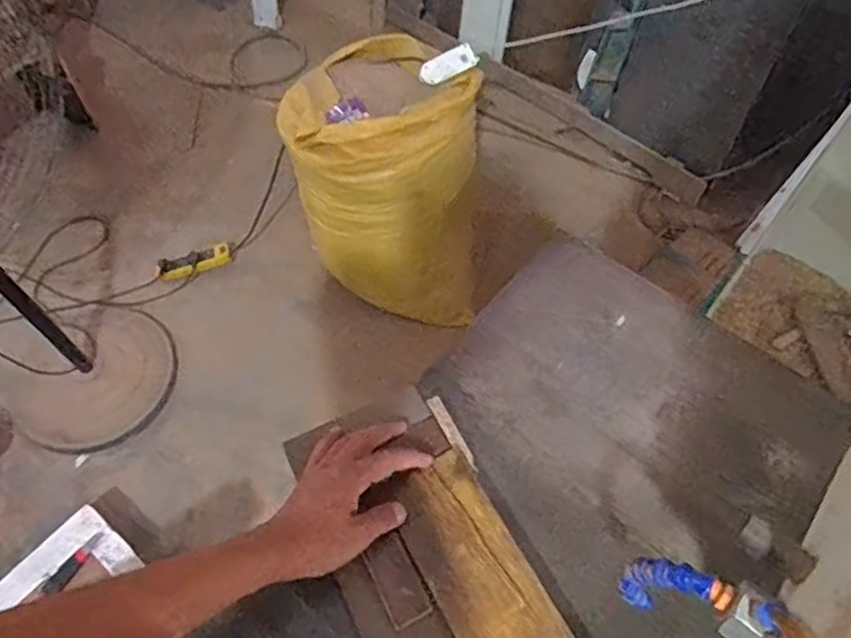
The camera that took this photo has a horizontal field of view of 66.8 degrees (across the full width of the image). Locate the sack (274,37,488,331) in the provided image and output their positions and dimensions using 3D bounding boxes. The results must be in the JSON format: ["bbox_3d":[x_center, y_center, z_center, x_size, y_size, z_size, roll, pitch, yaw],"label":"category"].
[{"bbox_3d":[-0.091,-0.320,1.634,0.419,0.659,0.334,2,58,0],"label":"sack"}]

